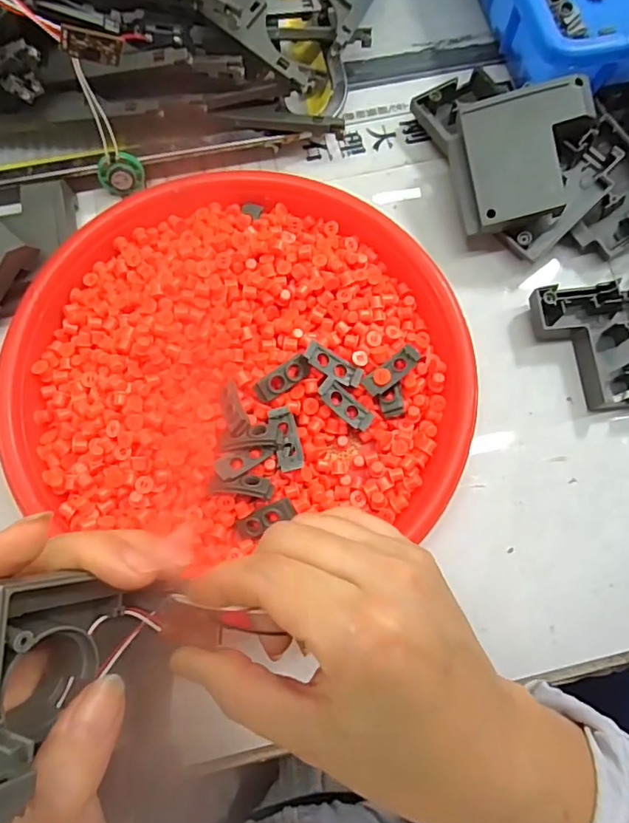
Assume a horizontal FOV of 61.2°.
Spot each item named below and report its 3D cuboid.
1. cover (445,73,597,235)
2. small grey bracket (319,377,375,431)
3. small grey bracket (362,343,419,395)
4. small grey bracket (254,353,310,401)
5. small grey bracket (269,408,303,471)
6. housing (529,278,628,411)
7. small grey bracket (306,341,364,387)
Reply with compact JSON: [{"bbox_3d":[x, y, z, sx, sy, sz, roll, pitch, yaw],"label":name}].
[{"bbox_3d":[0.125,-0.152,0.317,0.080,0.020,0.073,-13,86,14],"label":"cover"},{"bbox_3d":[0.018,-0.004,0.295,0.035,0.005,0.013,42,78,-9],"label":"small grey bracket"},{"bbox_3d":[0.043,-0.023,0.297,0.034,0.012,0.012,-39,80,-10],"label":"small grey bracket"},{"bbox_3d":[-0.017,-0.018,0.292,0.033,0.009,0.011,-36,79,-10],"label":"small grey bracket"},{"bbox_3d":[-0.015,0.015,0.286,0.014,0.010,0.034,-12,88,-4],"label":"small grey bracket"},{"bbox_3d":[0.177,-0.040,0.322,0.085,0.020,0.076,-3,76,-2],"label":"housing"},{"bbox_3d":[0.011,-0.026,0.294,0.035,0.004,0.013,29,76,-13],"label":"small grey bracket"}]

